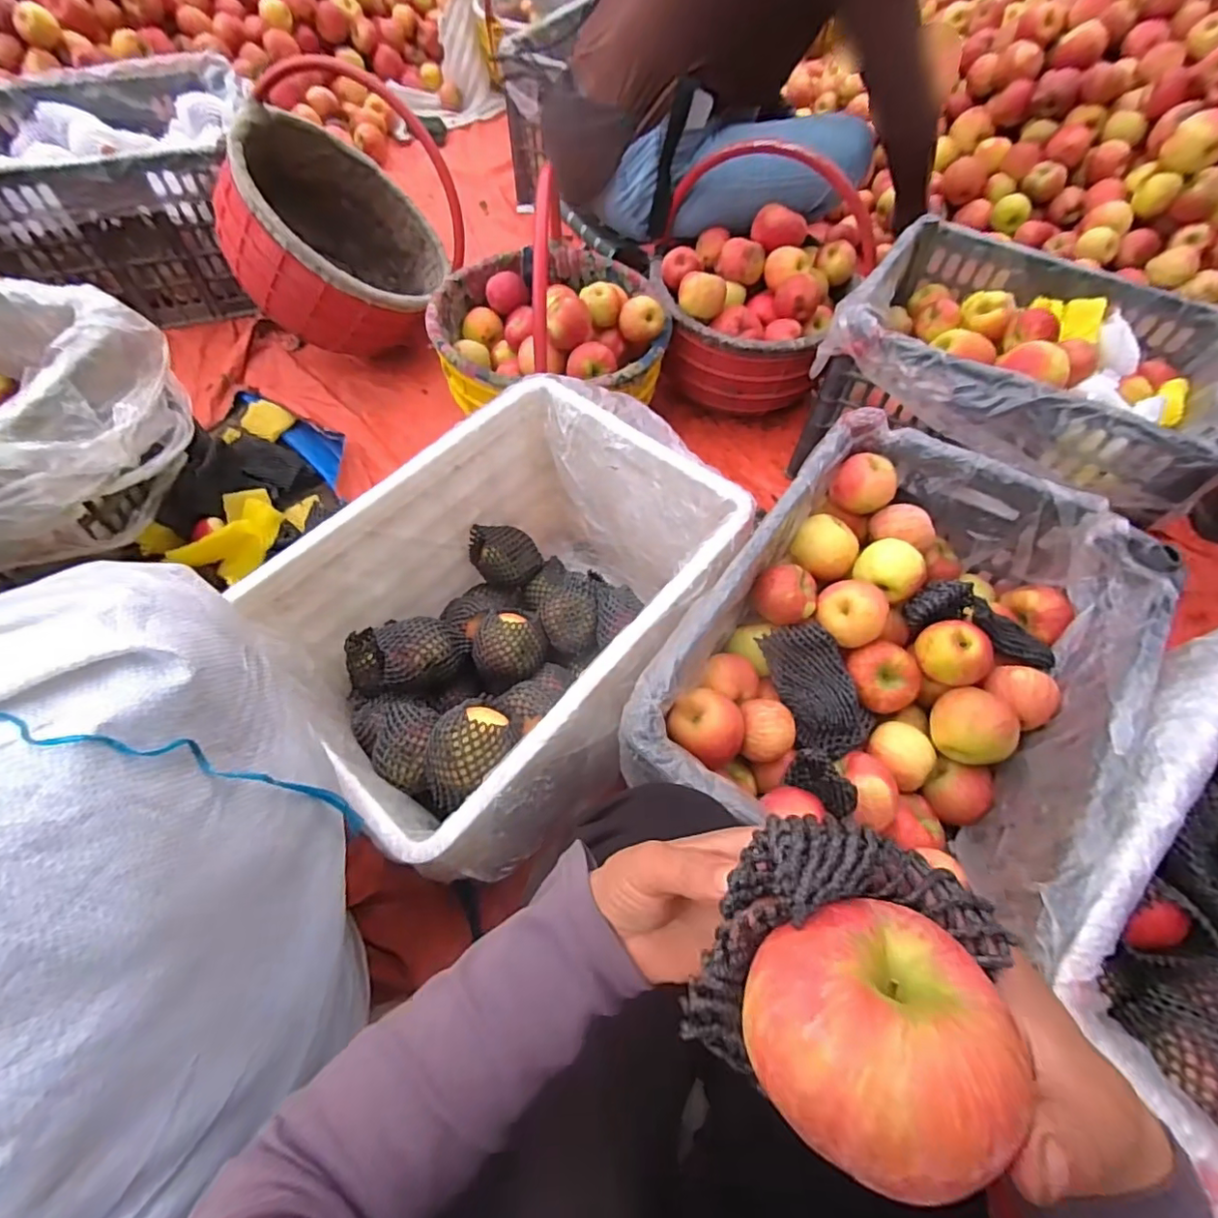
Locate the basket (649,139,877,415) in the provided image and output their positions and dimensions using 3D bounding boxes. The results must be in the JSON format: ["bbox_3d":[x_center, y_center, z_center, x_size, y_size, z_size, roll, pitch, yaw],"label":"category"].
[{"bbox_3d":[0.243,-0.545,0.980,0.336,0.305,0.281,11,61,5],"label":"basket"}]

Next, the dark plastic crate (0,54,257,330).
[{"bbox_3d":[-0.965,-0.822,1.160,0.510,0.284,0.404,-17,62,-10],"label":"dark plastic crate"}]

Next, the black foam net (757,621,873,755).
[{"bbox_3d":[0.222,0.081,0.605,0.078,0.050,0.134,-22,63,-12],"label":"black foam net"}]

